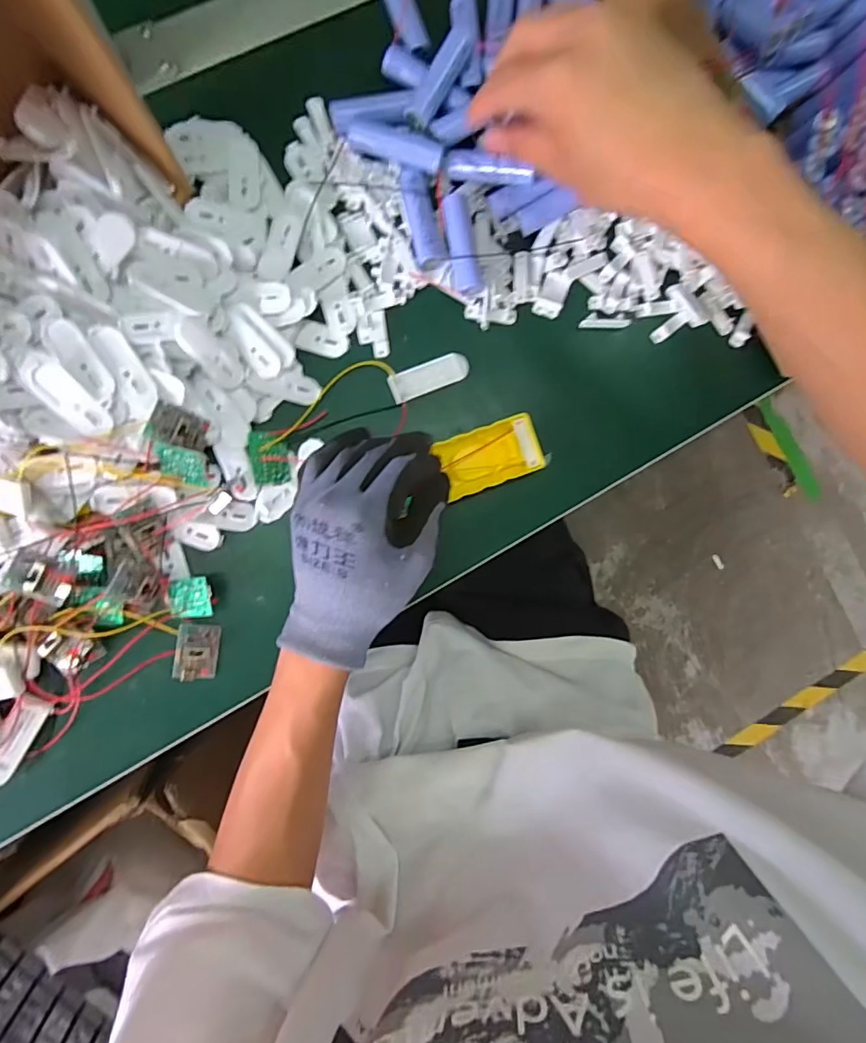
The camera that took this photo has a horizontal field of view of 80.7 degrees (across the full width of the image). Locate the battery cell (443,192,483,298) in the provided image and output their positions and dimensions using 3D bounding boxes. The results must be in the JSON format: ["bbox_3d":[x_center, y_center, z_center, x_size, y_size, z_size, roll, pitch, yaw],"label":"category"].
[{"bbox_3d":[0.021,-0.195,0.359,0.019,0.018,0.062,-11,90,-7],"label":"battery cell"}]

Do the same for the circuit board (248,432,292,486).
[{"bbox_3d":[-0.110,-0.043,0.347,0.026,0.006,0.035,-9,101,-37],"label":"circuit board"}]

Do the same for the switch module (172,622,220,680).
[{"bbox_3d":[-0.160,0.089,0.346,0.027,0.007,0.038,7,84,-26],"label":"switch module"}]

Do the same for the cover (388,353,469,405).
[{"bbox_3d":[-0.002,-0.104,0.367,0.058,0.004,0.020,-22,92,-7],"label":"cover"}]

